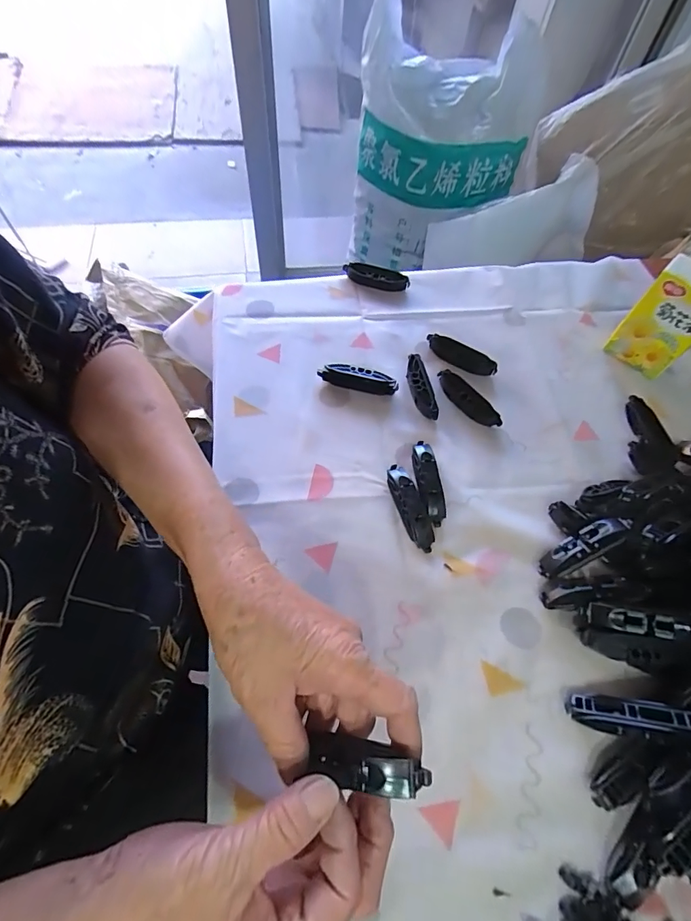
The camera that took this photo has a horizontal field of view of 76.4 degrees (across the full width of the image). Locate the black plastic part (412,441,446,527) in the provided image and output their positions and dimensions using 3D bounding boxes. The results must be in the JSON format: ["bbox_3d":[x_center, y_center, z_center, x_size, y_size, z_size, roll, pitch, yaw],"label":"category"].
[{"bbox_3d":[0.077,0.018,0.403,0.022,0.018,0.082,-5,61,-5],"label":"black plastic part"}]

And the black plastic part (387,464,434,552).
[{"bbox_3d":[0.057,0.039,0.385,0.021,0.018,0.080,-17,62,-12],"label":"black plastic part"}]

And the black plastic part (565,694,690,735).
[{"bbox_3d":[0.199,0.178,0.306,0.078,0.016,0.022,-7,57,24],"label":"black plastic part"}]

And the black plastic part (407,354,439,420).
[{"bbox_3d":[0.078,-0.078,0.458,0.021,0.013,0.077,-11,61,-8],"label":"black plastic part"}]

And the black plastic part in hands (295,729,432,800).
[{"bbox_3d":[0.009,0.151,0.218,0.062,0.013,0.021,5,59,16],"label":"black plastic part in hands"}]

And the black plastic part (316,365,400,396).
[{"bbox_3d":[0.013,-0.085,0.457,0.082,0.013,0.020,13,61,5],"label":"black plastic part"}]

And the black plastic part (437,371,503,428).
[{"bbox_3d":[0.126,-0.063,0.456,0.021,0.017,0.081,-37,68,-21],"label":"black plastic part"}]

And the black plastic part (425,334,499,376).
[{"bbox_3d":[0.127,-0.117,0.484,0.081,0.014,0.020,31,64,14],"label":"black plastic part"}]

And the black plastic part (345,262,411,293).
[{"bbox_3d":[0.039,-0.227,0.540,0.079,0.023,0.018,13,61,5],"label":"black plastic part"}]

